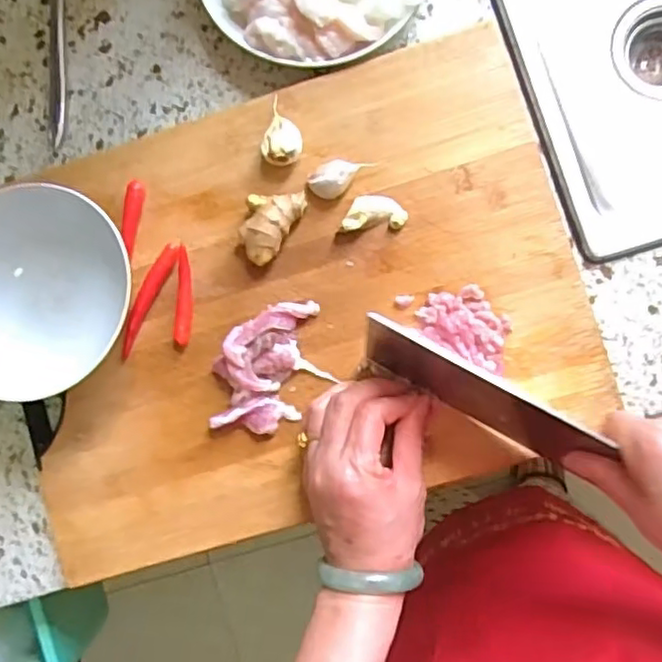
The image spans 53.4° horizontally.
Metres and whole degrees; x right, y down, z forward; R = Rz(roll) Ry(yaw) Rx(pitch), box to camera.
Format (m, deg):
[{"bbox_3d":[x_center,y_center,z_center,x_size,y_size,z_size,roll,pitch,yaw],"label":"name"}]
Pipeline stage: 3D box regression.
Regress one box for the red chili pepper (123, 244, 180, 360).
[{"bbox_3d":[-0.129,-0.021,0.459,0.011,0.013,0.084,29,90,6],"label":"red chili pepper"}]

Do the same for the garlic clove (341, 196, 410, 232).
[{"bbox_3d":[0.029,-0.080,0.442,0.042,0.016,0.023,-5,86,5],"label":"garlic clove"}]

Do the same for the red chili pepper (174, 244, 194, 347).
[{"bbox_3d":[-0.102,-0.024,0.457,0.010,0.010,0.067,1,87,6],"label":"red chili pepper"}]

